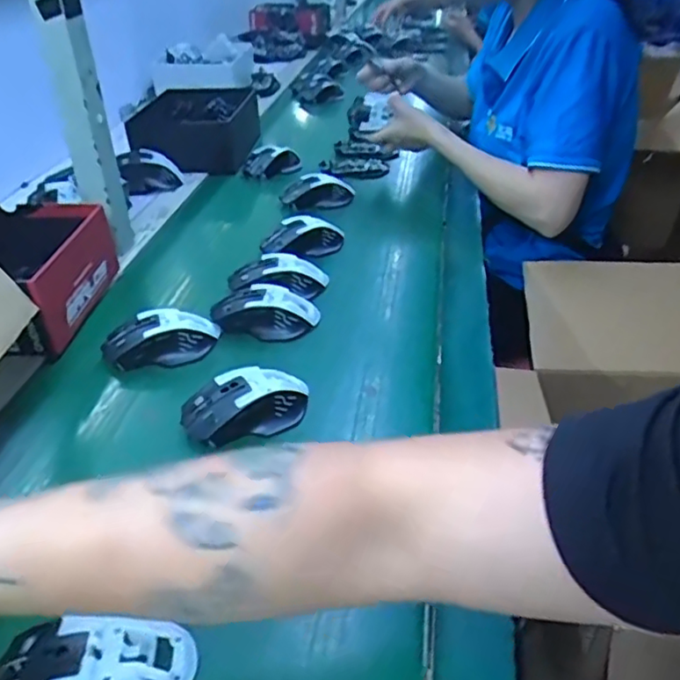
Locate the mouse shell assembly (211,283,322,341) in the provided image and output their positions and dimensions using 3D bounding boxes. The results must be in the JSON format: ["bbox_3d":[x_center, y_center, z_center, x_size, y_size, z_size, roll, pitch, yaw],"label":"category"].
[{"bbox_3d":[-0.082,-0.033,0.670,0.116,0.034,0.068,-3,36,-1],"label":"mouse shell assembly"}]

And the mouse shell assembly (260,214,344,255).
[{"bbox_3d":[-0.050,-0.136,0.817,0.108,0.035,0.050,-1,36,2],"label":"mouse shell assembly"}]

